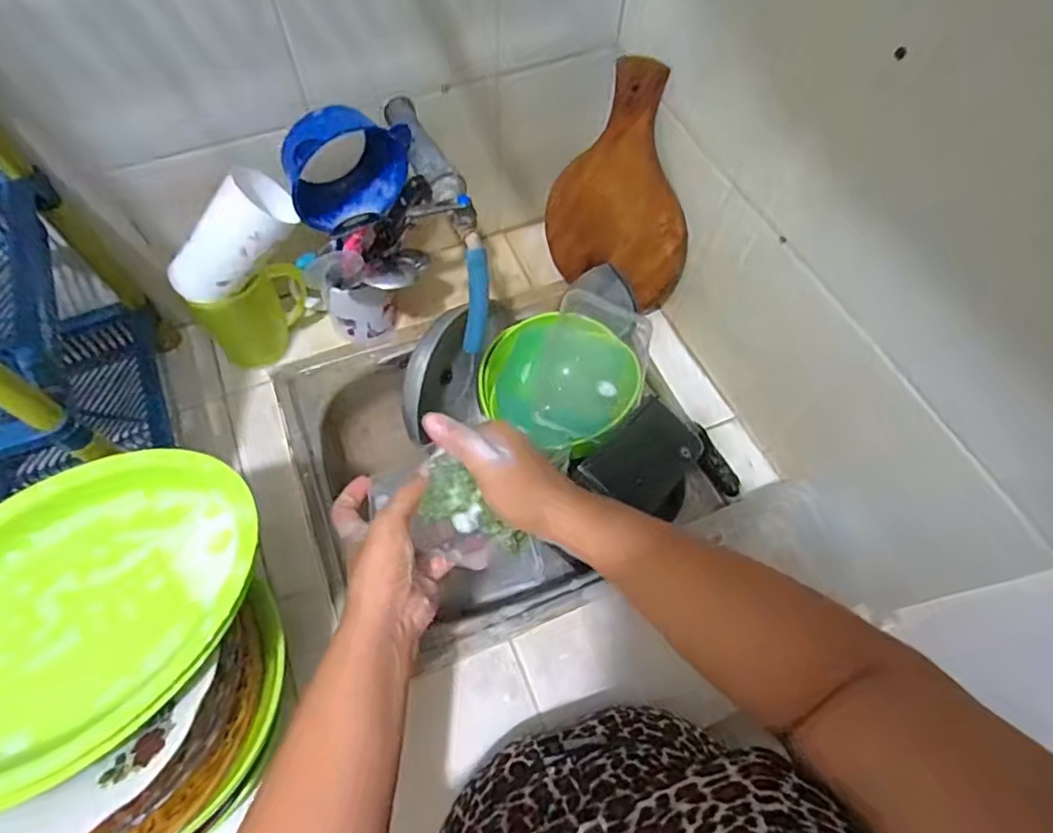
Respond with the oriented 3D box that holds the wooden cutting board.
[{"bbox_3d":[0.113,-0.251,0.653,0.178,0.250,0.022,32,43,17],"label":"wooden cutting board"}]

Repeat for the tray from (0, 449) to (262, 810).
[{"bbox_3d":[-0.280,0.119,0.351,0.171,0.038,0.238,38,68,16],"label":"tray"}]

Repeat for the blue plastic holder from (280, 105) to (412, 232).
[{"bbox_3d":[-0.171,-0.240,0.560,0.115,0.109,0.069,-18,65,-11],"label":"blue plastic holder"}]

